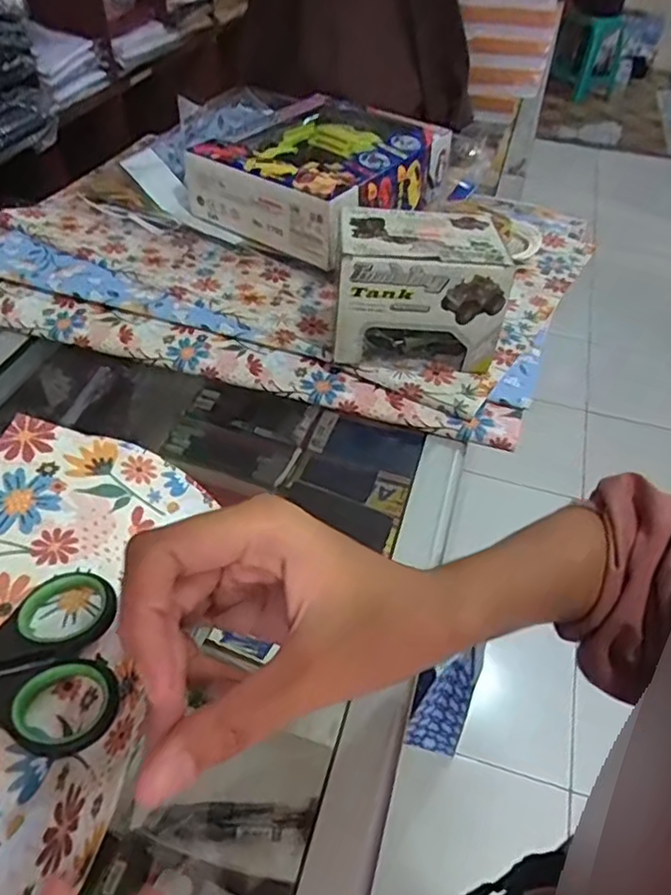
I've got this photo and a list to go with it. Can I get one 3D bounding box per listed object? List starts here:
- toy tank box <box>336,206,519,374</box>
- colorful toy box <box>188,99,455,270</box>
[{"bbox_3d":[0.060,-0.114,0.474,0.112,0.094,0.092,3,46,-2],"label":"toy tank box"},{"bbox_3d":[-0.012,-0.261,0.615,0.163,0.077,0.187,29,51,21],"label":"colorful toy box"}]

